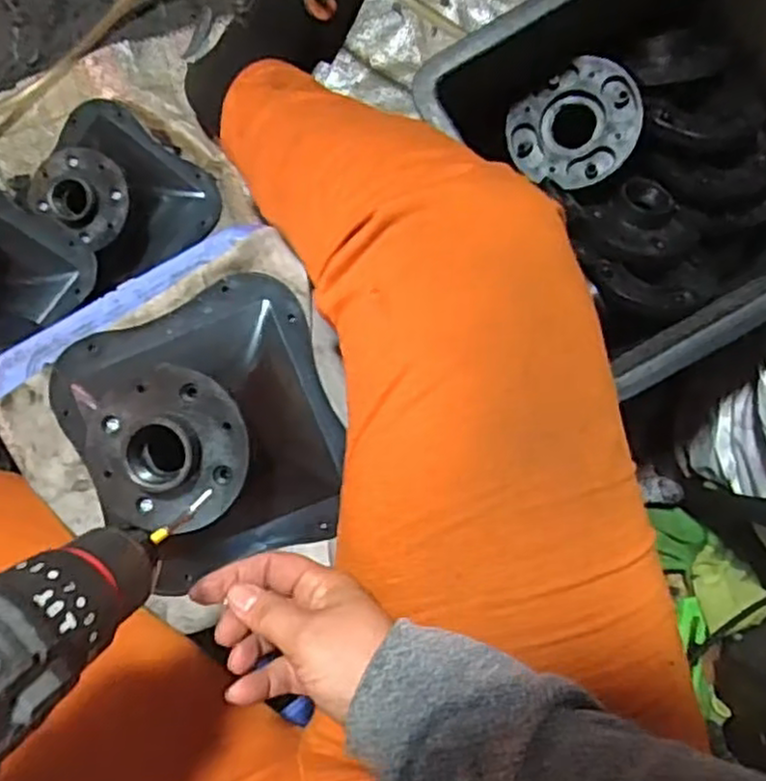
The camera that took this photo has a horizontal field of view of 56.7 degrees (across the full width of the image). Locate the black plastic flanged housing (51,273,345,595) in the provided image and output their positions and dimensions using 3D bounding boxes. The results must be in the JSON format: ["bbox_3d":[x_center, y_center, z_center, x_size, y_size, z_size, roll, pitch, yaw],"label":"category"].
[{"bbox_3d":[-0.128,0.027,0.448,0.181,0.084,0.177,-15,93,5],"label":"black plastic flanged housing"}]

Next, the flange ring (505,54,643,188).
[{"bbox_3d":[0.146,-0.199,0.536,0.096,0.013,0.086,-31,75,18],"label":"flange ring"}]

